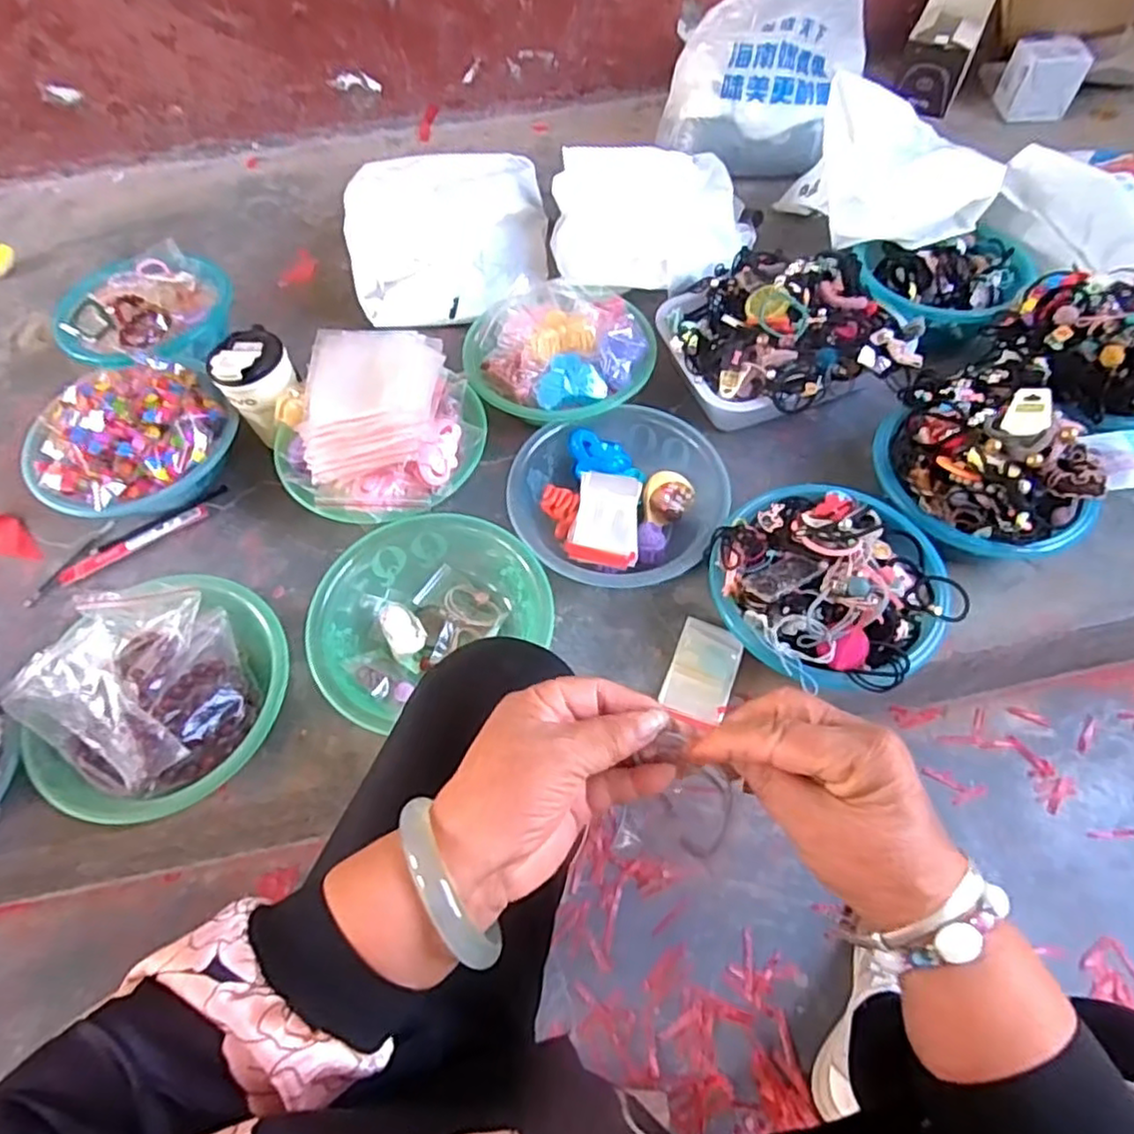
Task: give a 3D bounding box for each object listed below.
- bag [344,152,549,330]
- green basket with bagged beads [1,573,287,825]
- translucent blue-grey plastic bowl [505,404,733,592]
[{"bbox_3d":[-0.180,-0.504,1.010,0.289,0.098,0.320,-4,59,0],"label":"bag"},{"bbox_3d":[-0.387,0.124,0.653,0.224,0.089,0.223,-1,59,2],"label":"green basket with bagged beads"},{"bbox_3d":[0.060,-0.075,0.764,0.221,0.069,0.229,-1,59,2],"label":"translucent blue-grey plastic bowl"}]

